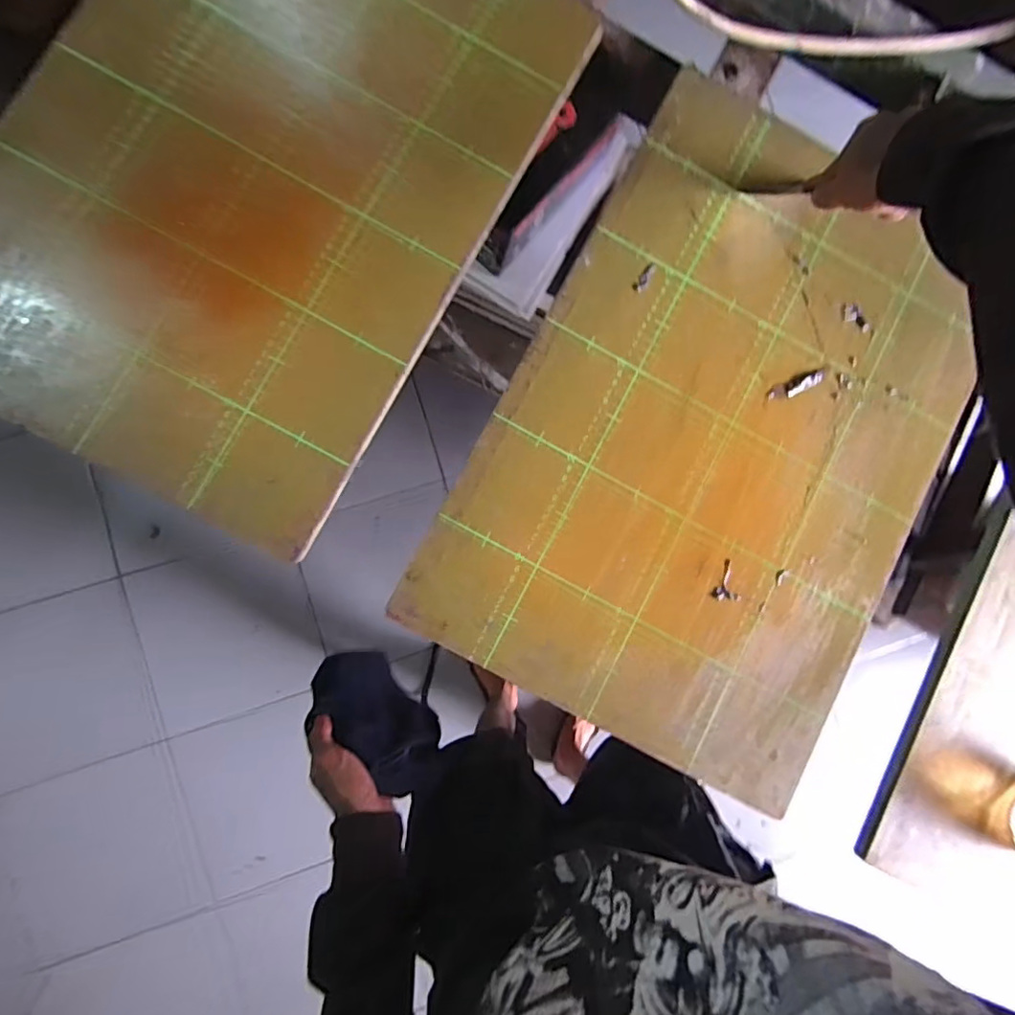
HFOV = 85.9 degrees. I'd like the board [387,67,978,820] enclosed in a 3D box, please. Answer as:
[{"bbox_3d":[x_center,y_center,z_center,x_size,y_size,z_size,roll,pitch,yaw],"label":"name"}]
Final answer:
[{"bbox_3d":[0.201,-0.068,0.509,0.394,0.024,0.567,28,85,-3],"label":"board"}]

